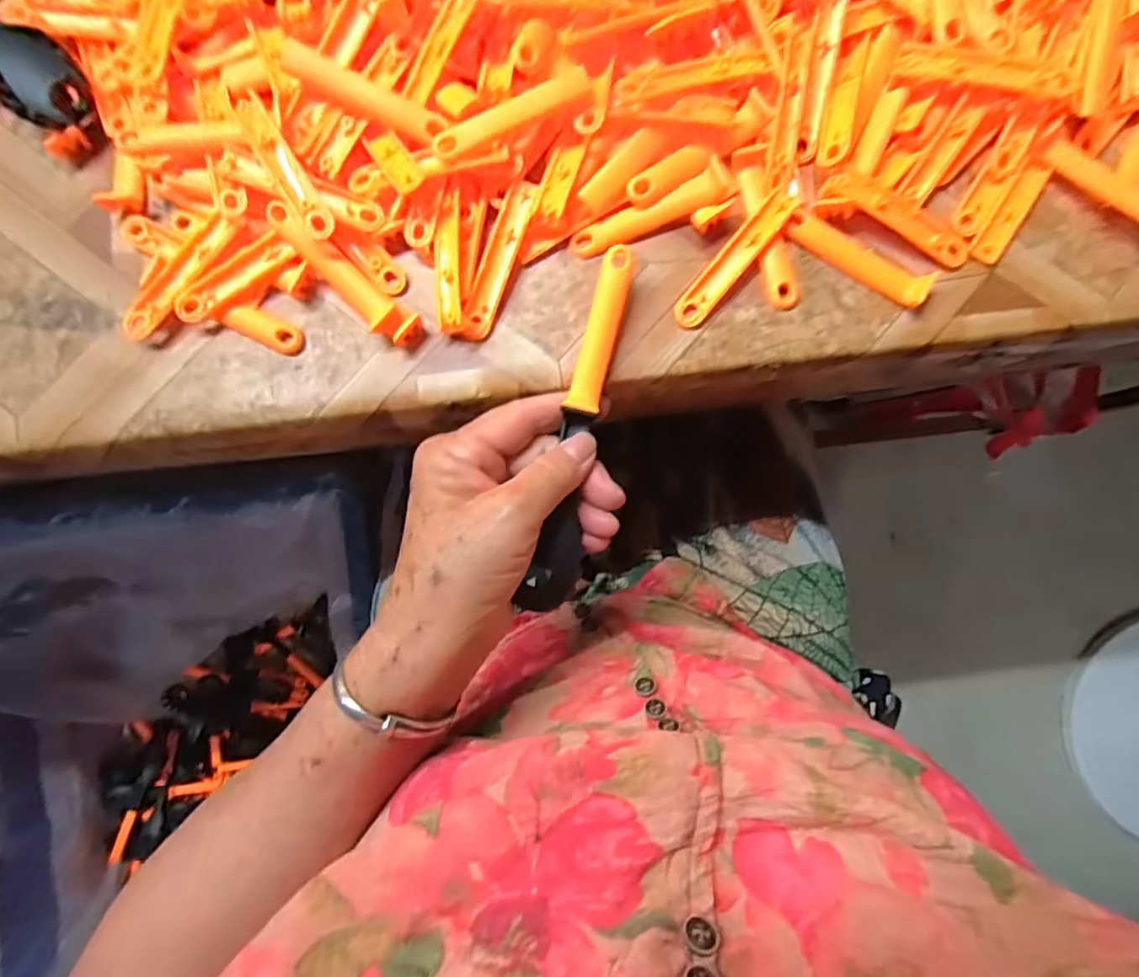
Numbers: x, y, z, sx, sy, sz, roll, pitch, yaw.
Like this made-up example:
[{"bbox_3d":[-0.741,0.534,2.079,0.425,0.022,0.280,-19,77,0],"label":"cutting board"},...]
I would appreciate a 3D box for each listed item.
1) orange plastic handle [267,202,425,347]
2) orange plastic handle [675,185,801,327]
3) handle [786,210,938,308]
[{"bbox_3d":[-0.107,-0.100,0.269,0.085,0.016,0.017,41,88,2],"label":"orange plastic handle"},{"bbox_3d":[0.081,-0.112,0.271,0.015,0.010,0.083,41,88,2],"label":"orange plastic handle"},{"bbox_3d":[0.138,-0.112,0.271,0.071,0.012,0.016,34,88,2],"label":"handle"}]

